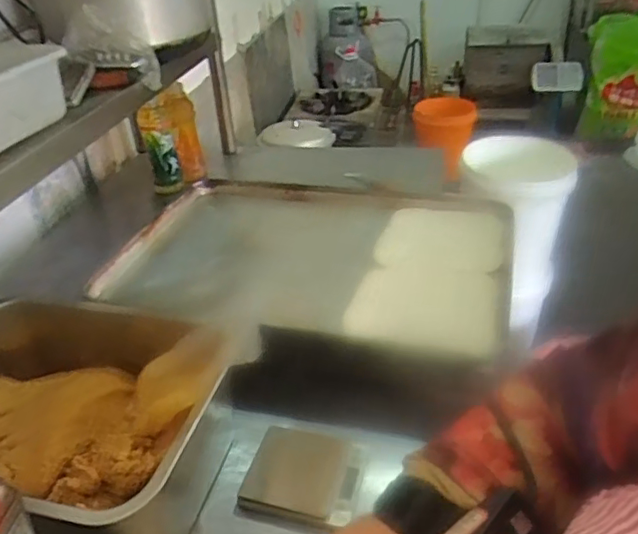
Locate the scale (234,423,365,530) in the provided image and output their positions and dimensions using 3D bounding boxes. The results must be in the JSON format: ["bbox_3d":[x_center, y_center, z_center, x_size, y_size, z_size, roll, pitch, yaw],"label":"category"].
[{"bbox_3d":[-0.016,0.231,0.639,0.123,0.030,0.099,4,35,14],"label":"scale"}]

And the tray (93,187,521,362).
[{"bbox_3d":[-0.004,-0.016,0.941,0.600,0.062,0.395,3,34,12],"label":"tray"}]

